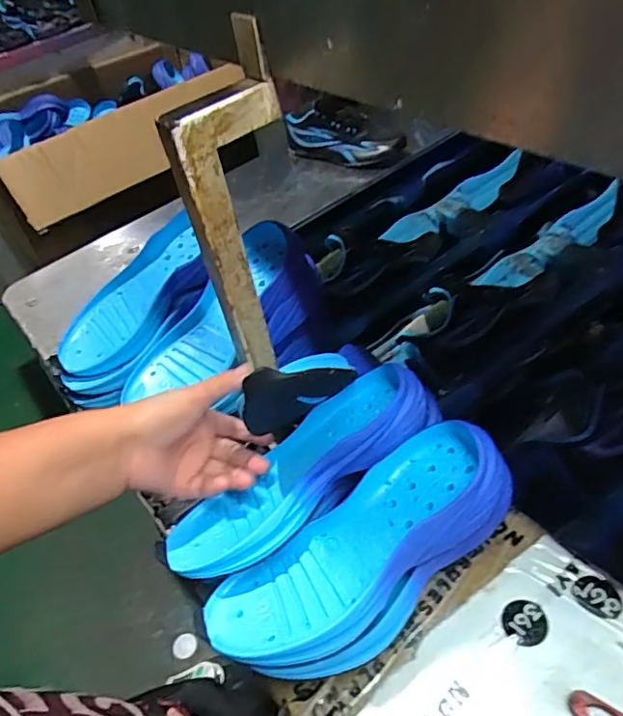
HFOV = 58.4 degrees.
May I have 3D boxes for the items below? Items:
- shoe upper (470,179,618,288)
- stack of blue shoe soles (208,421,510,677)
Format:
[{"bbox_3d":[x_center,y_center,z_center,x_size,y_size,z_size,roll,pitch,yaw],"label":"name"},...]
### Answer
[{"bbox_3d":[0.346,-0.167,0.797,0.320,0.038,0.055,-34,49,-20],"label":"shoe upper"},{"bbox_3d":[0.039,0.141,0.394,0.229,0.042,0.090,-37,47,-2],"label":"stack of blue shoe soles"}]

